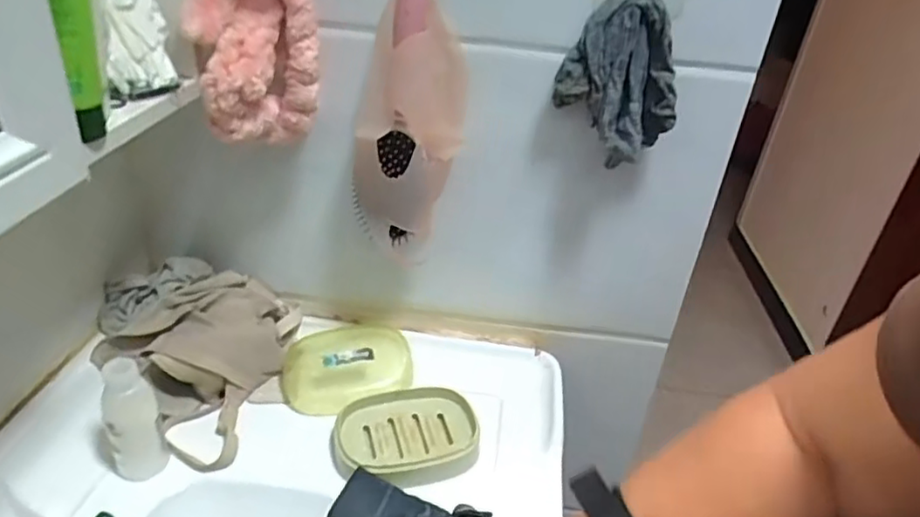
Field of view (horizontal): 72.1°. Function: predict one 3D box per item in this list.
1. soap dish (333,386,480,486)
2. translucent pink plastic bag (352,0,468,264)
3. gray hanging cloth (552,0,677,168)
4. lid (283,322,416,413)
[{"bbox_3d":[-0.048,0.166,0.593,0.131,0.027,0.101,-4,32,-17],"label":"soap dish"},{"bbox_3d":[-0.044,-0.113,0.560,0.094,0.232,0.043,1,31,-9],"label":"translucent pink plastic bag"},{"bbox_3d":[0.132,-0.149,0.524,0.099,0.127,0.044,11,31,7],"label":"gray hanging cloth"},{"bbox_3d":[-0.116,0.111,0.659,0.132,0.041,0.098,-2,31,-14],"label":"lid"}]

